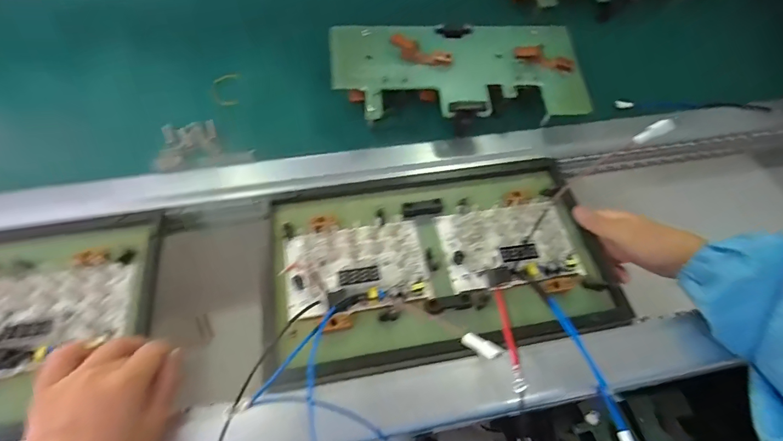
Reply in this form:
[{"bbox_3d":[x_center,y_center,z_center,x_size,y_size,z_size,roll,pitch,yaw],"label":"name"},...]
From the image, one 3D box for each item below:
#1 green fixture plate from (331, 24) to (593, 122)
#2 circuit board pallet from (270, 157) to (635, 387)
[{"bbox_3d":[0.080,-0.182,0.487,0.291,0.038,0.127,-6,61,-4],"label":"green fixture plate"},{"bbox_3d":[0.050,0.031,0.415,0.322,0.027,0.200,-8,59,-7],"label":"circuit board pallet"}]

